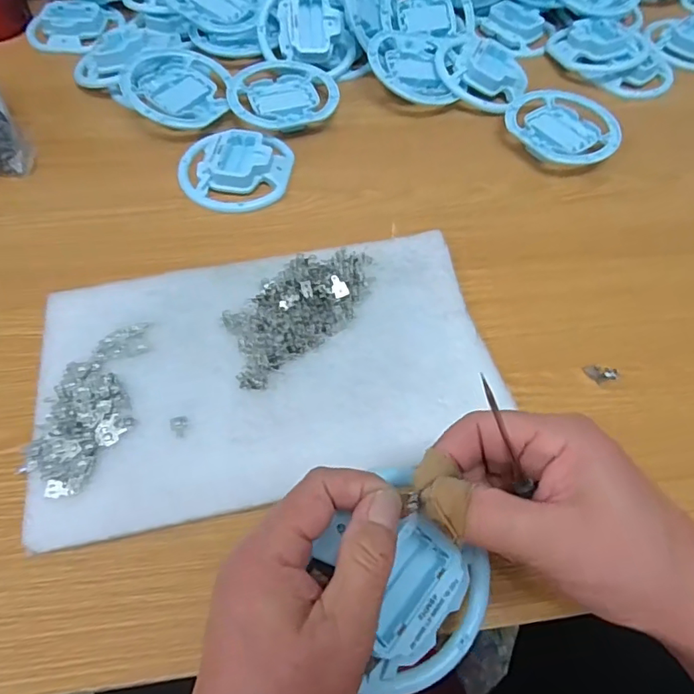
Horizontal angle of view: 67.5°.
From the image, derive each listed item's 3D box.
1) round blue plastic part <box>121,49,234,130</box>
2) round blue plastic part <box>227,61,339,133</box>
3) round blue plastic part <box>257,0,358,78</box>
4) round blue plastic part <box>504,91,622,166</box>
[{"bbox_3d":[-0.162,-0.248,0.495,0.092,0.020,0.111,1,60,-18],"label":"round blue plastic part"},{"bbox_3d":[-0.065,-0.247,0.507,0.100,0.019,0.092,1,59,-1],"label":"round blue plastic part"},{"bbox_3d":[-0.039,-0.328,0.526,0.097,0.028,0.086,7,96,-3],"label":"round blue plastic part"},{"bbox_3d":[0.200,-0.205,0.490,0.087,0.022,0.103,-39,67,-22],"label":"round blue plastic part"}]

